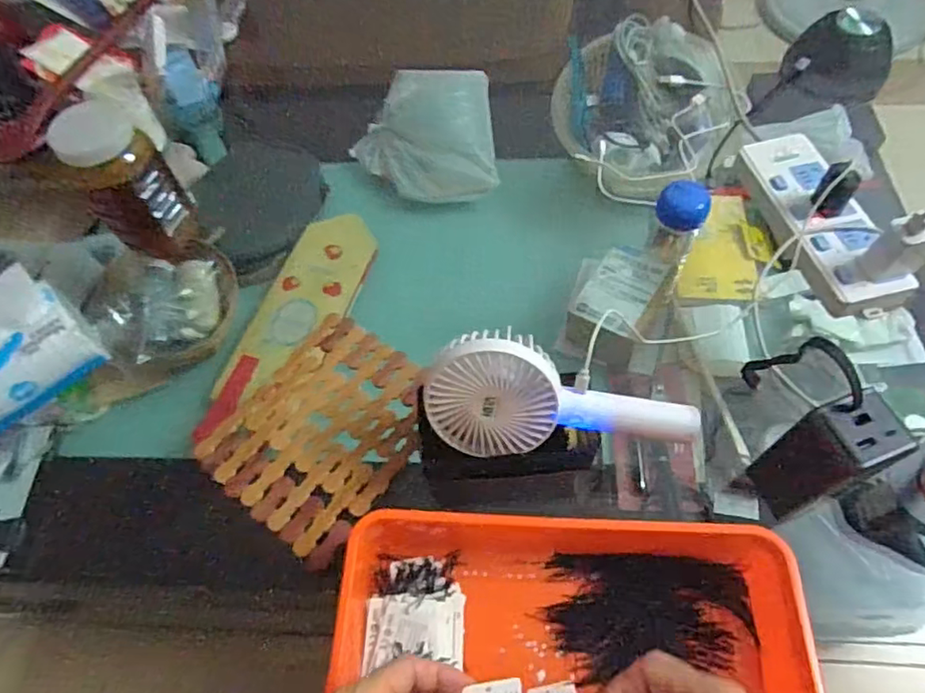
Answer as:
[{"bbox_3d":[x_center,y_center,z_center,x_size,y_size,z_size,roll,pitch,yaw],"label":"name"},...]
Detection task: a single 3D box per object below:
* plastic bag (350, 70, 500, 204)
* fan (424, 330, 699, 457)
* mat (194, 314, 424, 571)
[{"bbox_3d":[-0.059,-0.310,0.906,0.214,0.080,0.190,-2,61,1],"label":"plastic bag"},{"bbox_3d":[0.069,0.031,0.443,0.191,0.094,0.031,-5,28,7],"label":"fan"},{"bbox_3d":[-0.121,0.071,0.537,0.153,0.011,0.190,31,66,17],"label":"mat"}]

